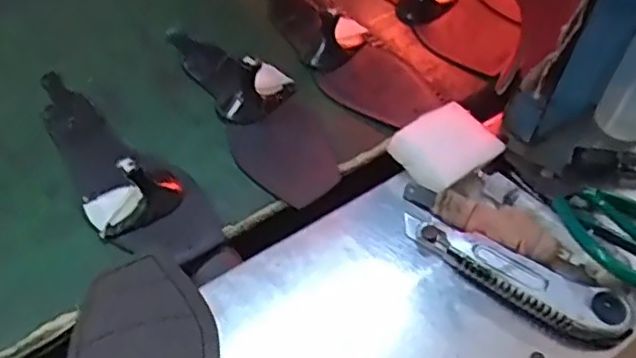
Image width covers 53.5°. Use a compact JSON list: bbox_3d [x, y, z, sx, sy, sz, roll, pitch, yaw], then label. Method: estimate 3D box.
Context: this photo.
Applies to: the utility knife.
[{"bbox_3d":[0.136,0.069,0.453,0.163,0.028,0.037,25,55,16],"label":"utility knife"}]

